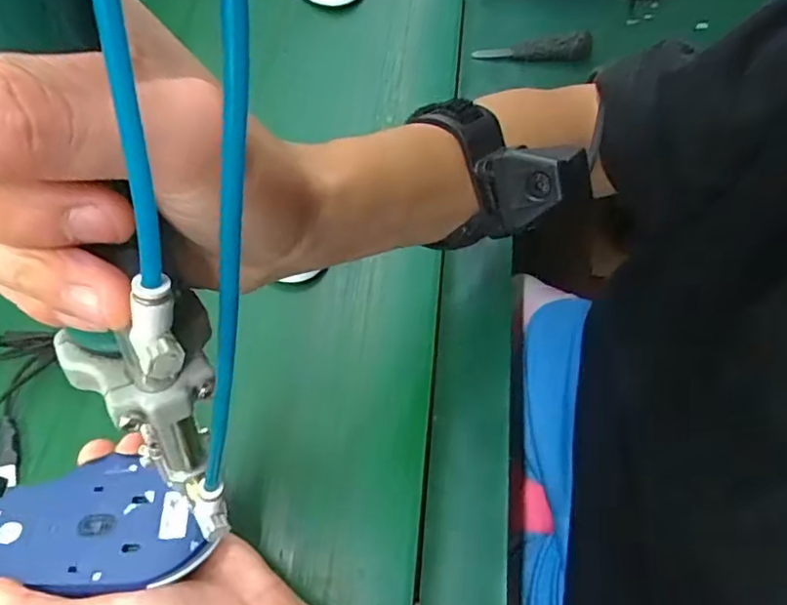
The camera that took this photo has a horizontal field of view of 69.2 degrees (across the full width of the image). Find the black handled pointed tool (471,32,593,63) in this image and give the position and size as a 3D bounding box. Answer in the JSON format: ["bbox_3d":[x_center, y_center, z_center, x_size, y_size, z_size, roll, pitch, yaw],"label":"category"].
[{"bbox_3d":[0.126,-0.227,0.511,0.100,0.018,0.019,-2,64,-1],"label":"black handled pointed tool"}]

